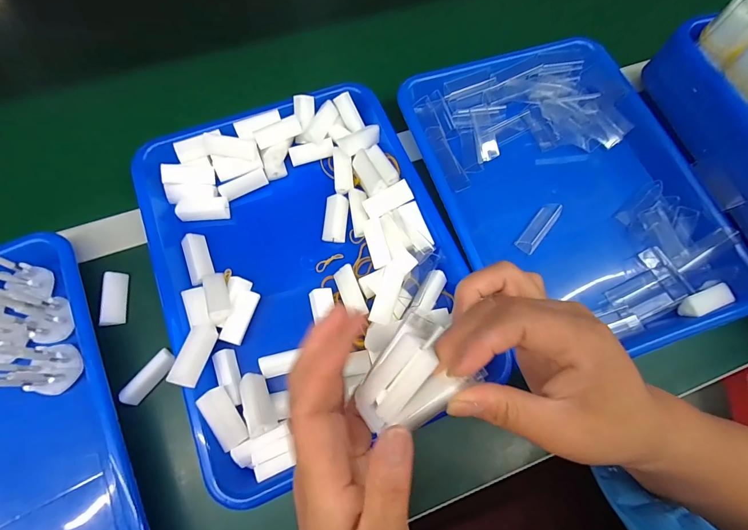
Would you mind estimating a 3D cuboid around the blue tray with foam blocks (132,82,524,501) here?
[{"bbox_3d":[-0.058,-0.005,0.323,0.248,0.043,0.325,-20,73,-9],"label":"blue tray with foam blocks"}]

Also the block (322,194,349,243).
[{"bbox_3d":[-0.037,-0.045,0.344,0.022,0.013,0.046,4,71,-1],"label":"block"}]

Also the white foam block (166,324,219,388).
[{"bbox_3d":[-0.141,0.070,0.277,0.019,0.011,0.049,10,56,3],"label":"white foam block"}]

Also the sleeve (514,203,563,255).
[{"bbox_3d":[0.163,-0.037,0.346,0.019,0.014,0.056,38,74,11],"label":"sleeve"}]

